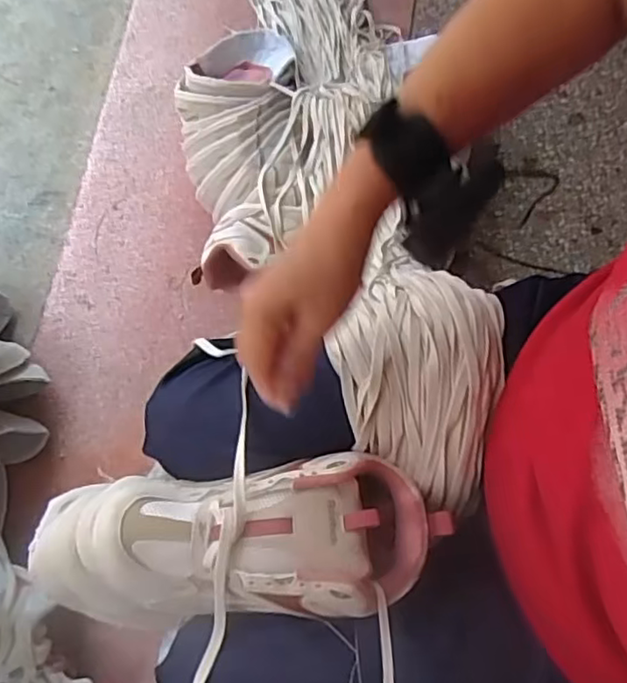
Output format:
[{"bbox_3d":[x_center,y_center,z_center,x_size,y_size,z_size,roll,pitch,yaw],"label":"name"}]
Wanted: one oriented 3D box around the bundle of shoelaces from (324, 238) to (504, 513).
[{"bbox_3d":[0.070,0.020,0.460,0.133,0.048,0.181,12,74,2],"label":"bundle of shoelaces"}]

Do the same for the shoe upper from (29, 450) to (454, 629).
[{"bbox_3d":[-0.068,0.143,0.447,0.298,0.076,0.104,-8,74,10],"label":"shoe upper"}]

